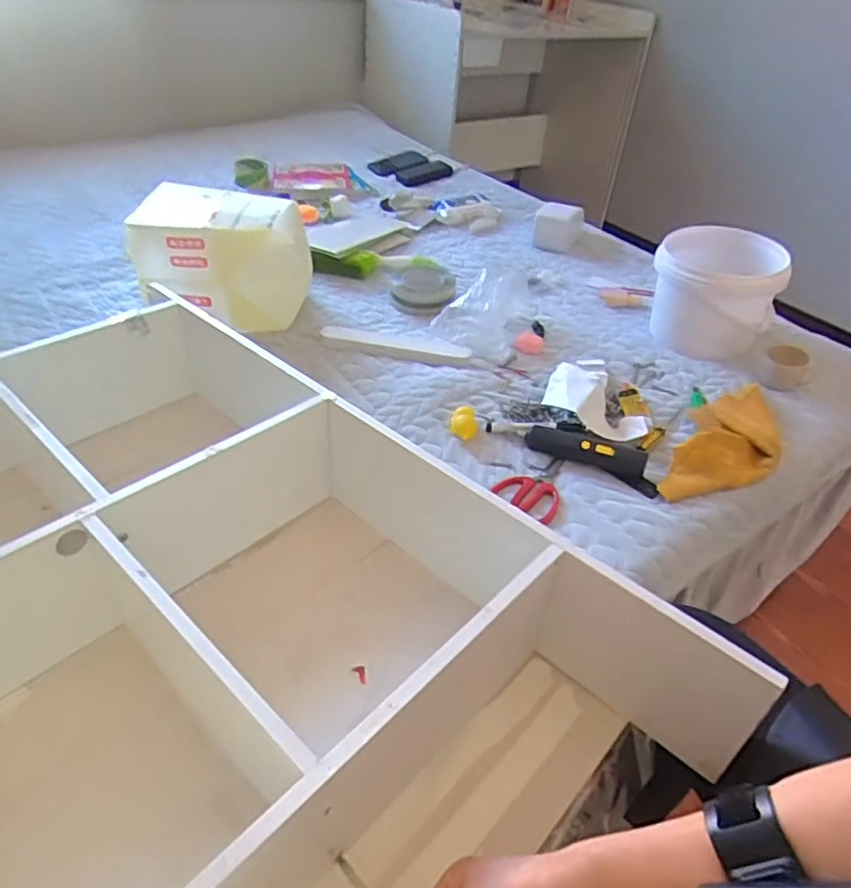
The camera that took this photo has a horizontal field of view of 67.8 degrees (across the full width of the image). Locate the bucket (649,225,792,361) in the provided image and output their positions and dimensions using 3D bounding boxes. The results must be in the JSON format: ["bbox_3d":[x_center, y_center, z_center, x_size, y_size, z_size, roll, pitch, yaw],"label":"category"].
[{"bbox_3d":[0.486,-0.264,1.079,0.189,0.163,0.202,18,43,14],"label":"bucket"}]

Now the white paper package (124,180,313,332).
[{"bbox_3d":[-0.331,-0.313,1.063,0.263,0.168,0.182,0,41,-6],"label":"white paper package"}]

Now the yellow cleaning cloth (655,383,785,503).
[{"bbox_3d":[0.413,-0.001,0.862,0.121,0.037,0.281,29,46,25],"label":"yellow cleaning cloth"}]

